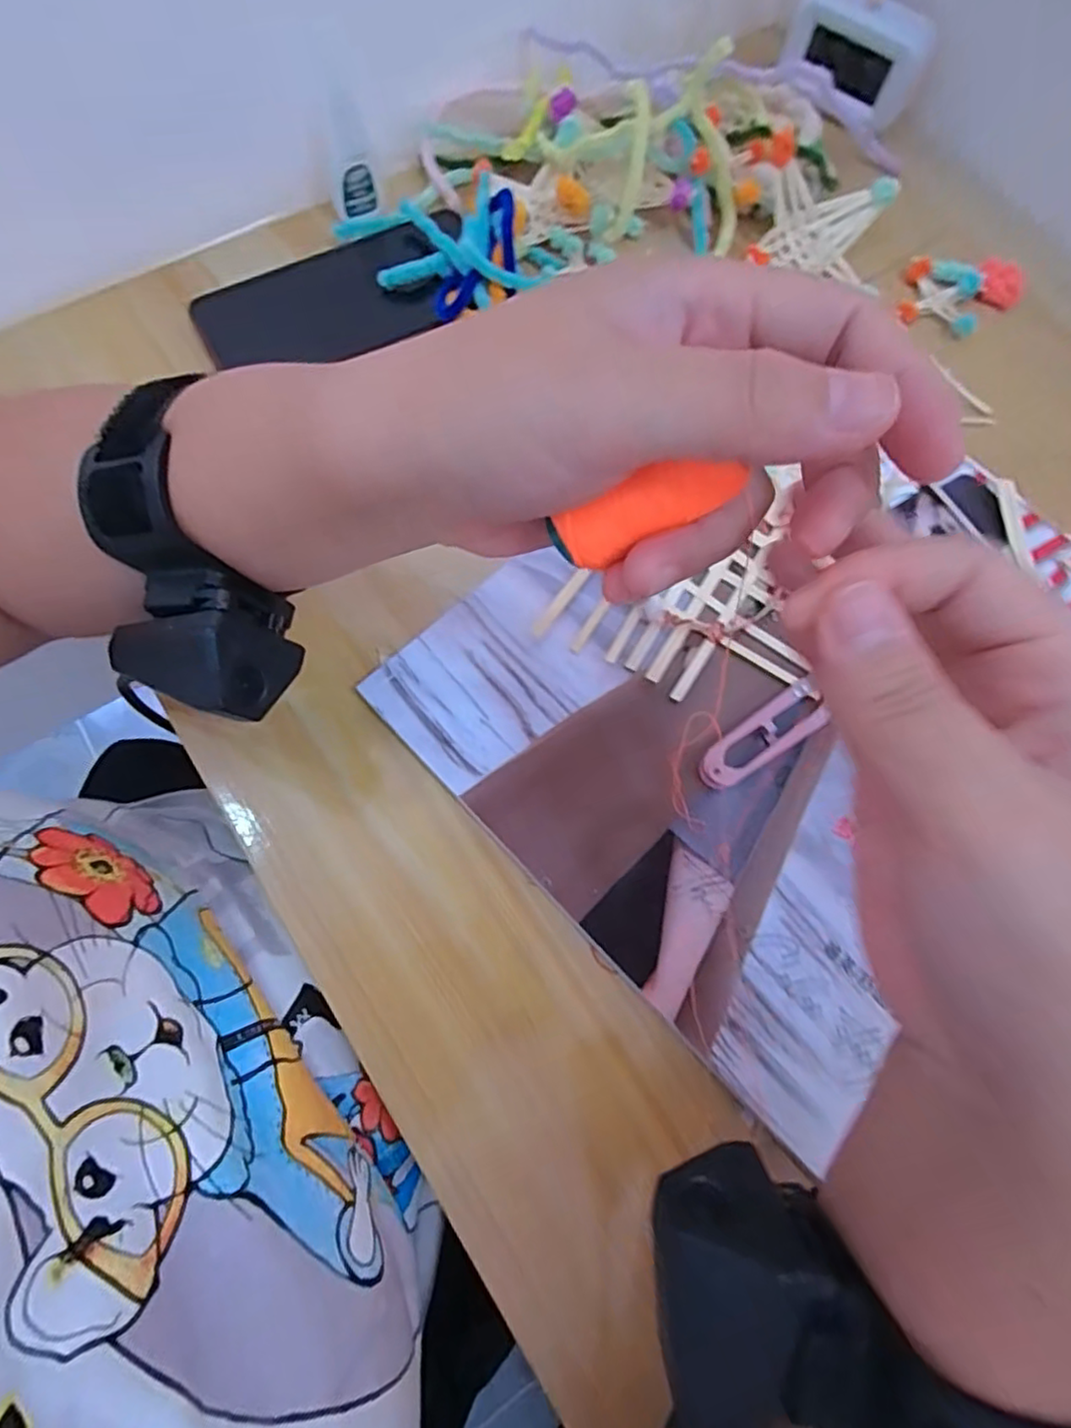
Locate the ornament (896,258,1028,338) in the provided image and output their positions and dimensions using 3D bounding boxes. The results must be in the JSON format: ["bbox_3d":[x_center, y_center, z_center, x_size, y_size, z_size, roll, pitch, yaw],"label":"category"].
[{"bbox_3d":[0.259,-0.251,0.389,0.078,0.008,0.054,-2,74,-4],"label":"ornament"}]

